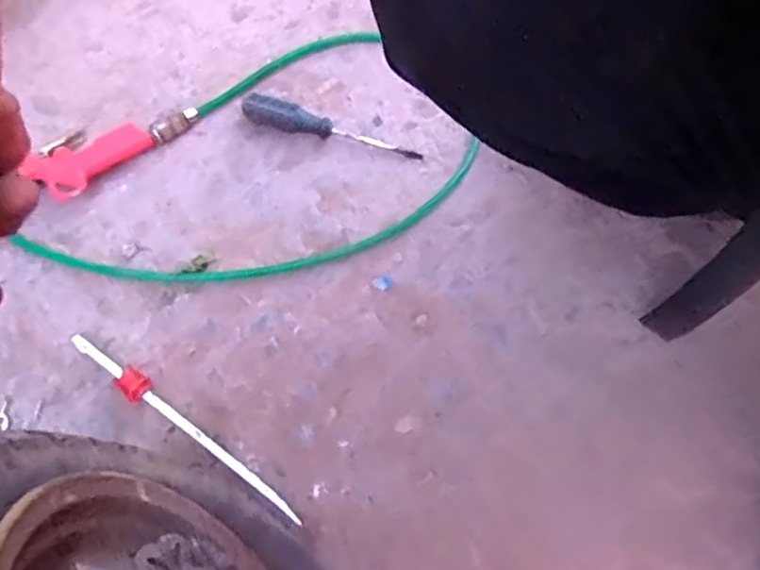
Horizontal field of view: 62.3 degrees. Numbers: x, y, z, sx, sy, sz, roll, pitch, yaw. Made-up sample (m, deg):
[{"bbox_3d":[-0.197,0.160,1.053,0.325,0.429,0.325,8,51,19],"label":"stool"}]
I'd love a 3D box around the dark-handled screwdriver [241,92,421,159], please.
[{"bbox_3d":[-0.052,-0.163,0.655,0.190,0.022,0.029,15,70,6],"label":"dark-handled screwdriver"}]

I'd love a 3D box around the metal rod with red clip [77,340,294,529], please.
[{"bbox_3d":[-0.172,0.121,0.550,0.256,0.027,0.021,34,73,12],"label":"metal rod with red clip"}]

